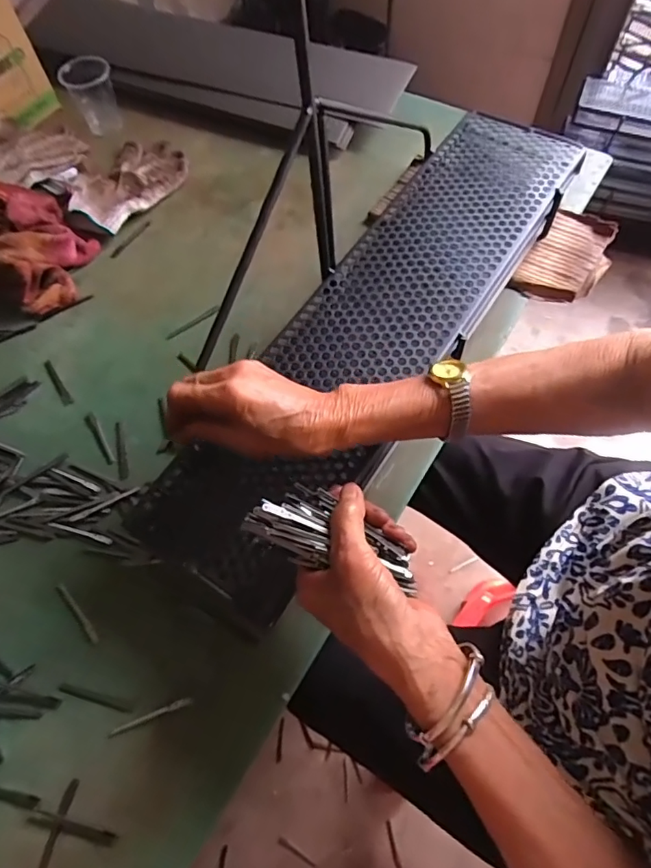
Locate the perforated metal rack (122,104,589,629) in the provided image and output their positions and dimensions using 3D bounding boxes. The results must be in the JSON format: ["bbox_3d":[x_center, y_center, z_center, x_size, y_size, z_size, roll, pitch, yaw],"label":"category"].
[{"bbox_3d":[0.062,-0.118,0.495,0.144,0.025,0.605,31,71,15],"label":"perforated metal rack"}]

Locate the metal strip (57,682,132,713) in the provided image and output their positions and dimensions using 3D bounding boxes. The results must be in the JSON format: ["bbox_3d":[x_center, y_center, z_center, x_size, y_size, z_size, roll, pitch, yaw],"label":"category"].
[{"bbox_3d":[-0.185,0.211,0.410,0.064,0.004,0.006,15,64,7],"label":"metal strip"}]

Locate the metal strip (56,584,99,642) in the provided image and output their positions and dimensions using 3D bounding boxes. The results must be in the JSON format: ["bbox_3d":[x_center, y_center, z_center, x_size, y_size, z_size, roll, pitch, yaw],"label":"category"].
[{"bbox_3d":[-0.213,0.153,0.440,0.008,0.006,0.064,-41,70,-18],"label":"metal strip"}]

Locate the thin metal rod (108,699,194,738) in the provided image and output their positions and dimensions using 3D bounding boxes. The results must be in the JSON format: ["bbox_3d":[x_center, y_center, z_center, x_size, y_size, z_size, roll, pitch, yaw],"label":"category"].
[{"bbox_3d":[-0.137,0.220,0.402,0.065,0.004,0.006,-19,65,-9],"label":"thin metal rod"}]

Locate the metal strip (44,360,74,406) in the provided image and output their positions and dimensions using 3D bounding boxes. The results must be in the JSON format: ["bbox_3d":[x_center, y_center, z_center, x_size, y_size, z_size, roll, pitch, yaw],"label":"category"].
[{"bbox_3d":[-0.289,-0.056,0.553,0.010,0.004,0.066,-32,68,-15],"label":"metal strip"}]

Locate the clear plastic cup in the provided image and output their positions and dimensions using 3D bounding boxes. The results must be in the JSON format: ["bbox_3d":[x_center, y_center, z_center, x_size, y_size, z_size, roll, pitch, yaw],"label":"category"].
[{"bbox_3d":[-0.318,-0.464,0.704,0.063,0.072,0.071,-22,65,-8],"label":"clear plastic cup"}]

